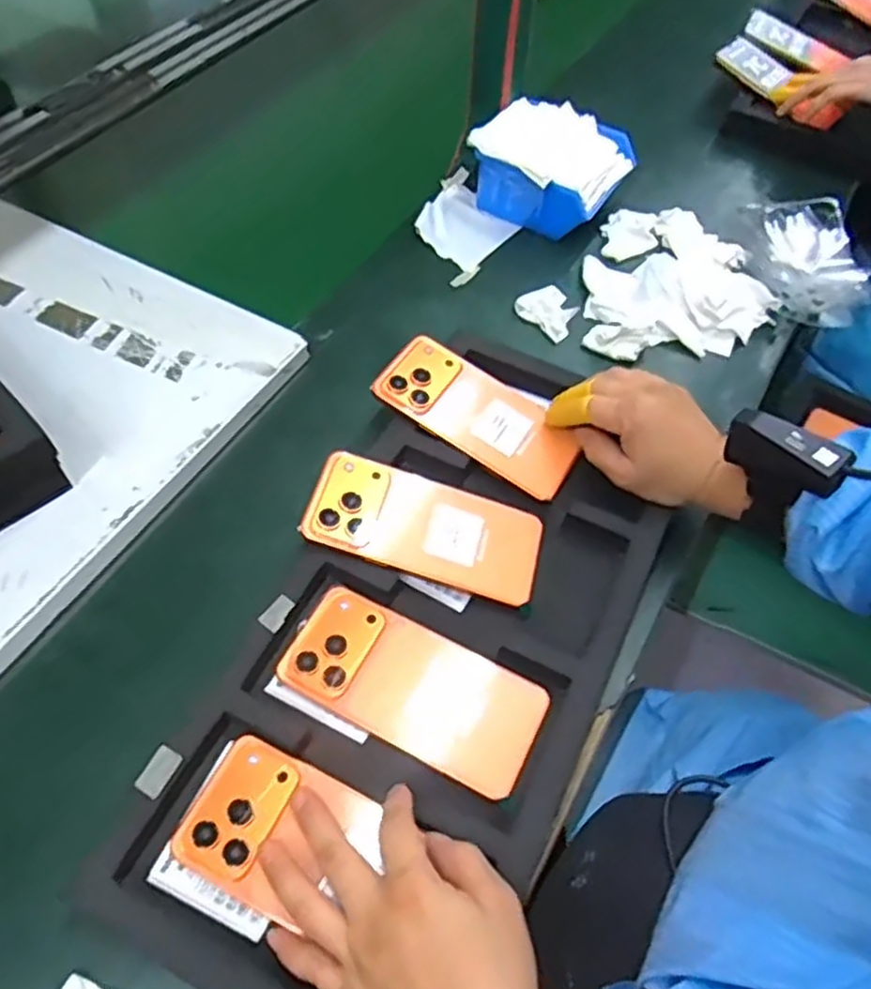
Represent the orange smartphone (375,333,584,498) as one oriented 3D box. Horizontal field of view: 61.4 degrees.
[{"bbox_3d":[0.037,-0.065,0.576,0.160,0.015,0.085,36,60,8],"label":"orange smartphone"}]

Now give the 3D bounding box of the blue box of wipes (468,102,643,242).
[{"bbox_3d":[0.120,-0.337,0.761,0.140,0.071,0.130,31,59,18],"label":"blue box of wipes"}]

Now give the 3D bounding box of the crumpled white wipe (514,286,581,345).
[{"bbox_3d":[0.110,-0.172,0.686,0.051,0.013,0.060,-29,61,-21],"label":"crumpled white wipe"}]

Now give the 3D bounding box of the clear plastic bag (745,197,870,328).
[{"bbox_3d":[0.380,-0.244,0.750,0.097,0.029,0.180,5,55,1],"label":"clear plastic bag"}]

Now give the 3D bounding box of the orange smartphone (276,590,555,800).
[{"bbox_3d":[-0.014,0.121,0.468,0.162,0.007,0.077,25,58,14],"label":"orange smartphone"}]

